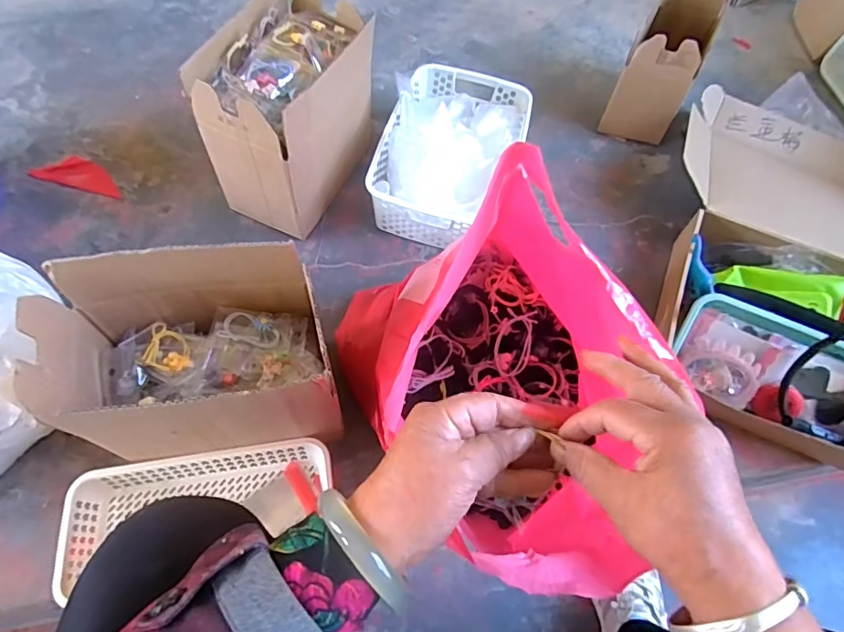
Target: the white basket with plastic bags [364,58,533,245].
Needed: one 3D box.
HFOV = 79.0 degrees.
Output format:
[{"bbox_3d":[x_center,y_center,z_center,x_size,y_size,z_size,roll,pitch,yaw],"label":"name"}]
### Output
[{"bbox_3d":[0.048,-0.248,0.782,0.199,0.121,0.304,16,61,6],"label":"white basket with plastic bags"}]

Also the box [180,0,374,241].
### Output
[{"bbox_3d":[-0.174,-0.275,0.712,0.142,0.219,0.238,24,62,10],"label":"box"}]

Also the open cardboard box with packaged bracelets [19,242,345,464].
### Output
[{"bbox_3d":[-0.218,0.043,0.508,0.239,0.184,0.150,-7,62,-7],"label":"open cardboard box with packaged bracelets"}]

